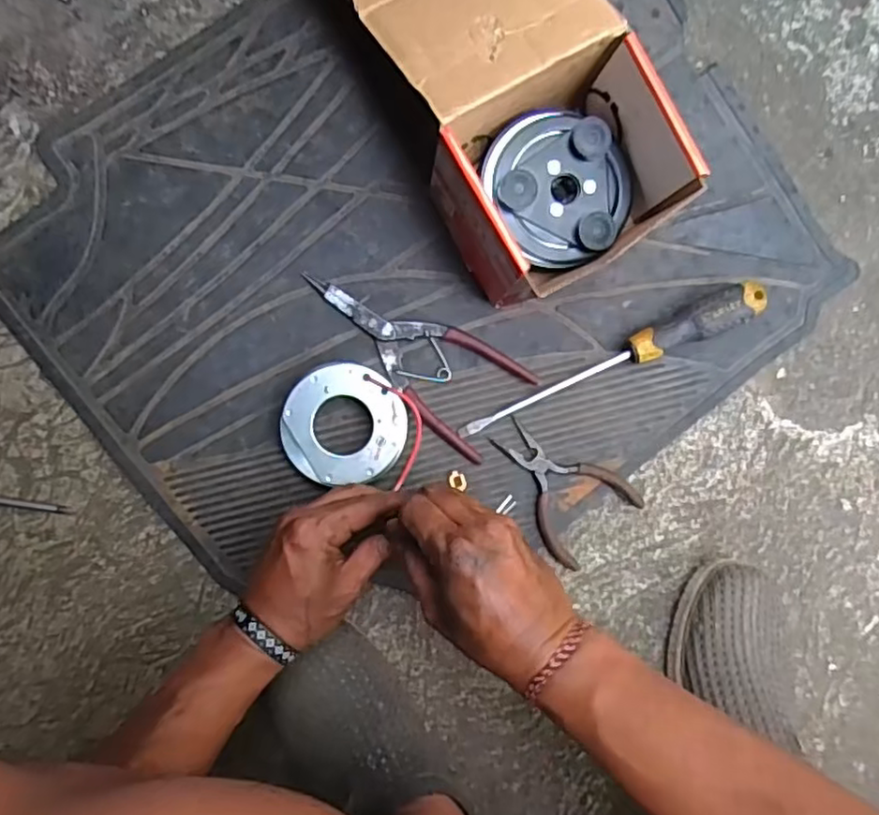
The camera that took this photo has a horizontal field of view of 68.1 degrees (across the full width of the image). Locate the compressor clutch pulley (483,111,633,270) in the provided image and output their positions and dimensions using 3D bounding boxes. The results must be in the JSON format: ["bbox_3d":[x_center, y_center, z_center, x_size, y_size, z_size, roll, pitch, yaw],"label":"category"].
[{"bbox_3d":[0.087,-0.162,0.485,0.098,0.057,0.109,-31,97,3],"label":"compressor clutch pulley"}]

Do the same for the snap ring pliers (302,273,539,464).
[{"bbox_3d":[-0.019,-0.045,0.505,0.182,0.016,0.083,39,90,-8],"label":"snap ring pliers"}]

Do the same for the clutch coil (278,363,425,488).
[{"bbox_3d":[-0.066,0.013,0.495,0.102,0.035,0.088,6,97,-2],"label":"clutch coil"}]

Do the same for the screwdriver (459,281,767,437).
[{"bbox_3d":[0.136,-0.037,0.512,0.256,0.027,0.028,-25,97,-3],"label":"screwdriver"}]

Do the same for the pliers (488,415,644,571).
[{"bbox_3d":[0.094,0.062,0.521,0.082,0.014,0.121,-45,98,0],"label":"pliers"}]

